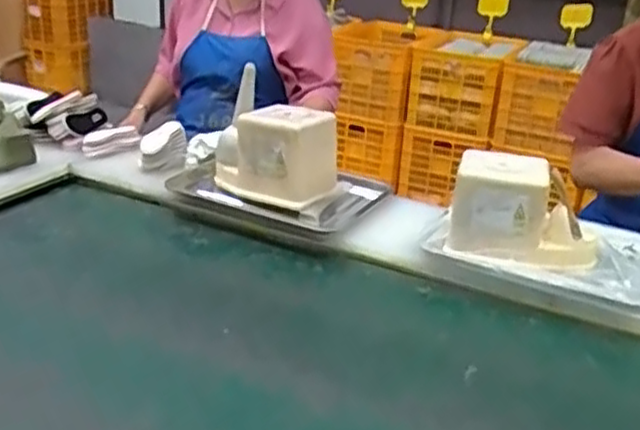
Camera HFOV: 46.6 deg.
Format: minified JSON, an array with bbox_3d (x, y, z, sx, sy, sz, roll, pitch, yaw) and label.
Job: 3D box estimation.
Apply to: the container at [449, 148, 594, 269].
[{"bbox_3d":[0.348,-0.006,1.255,0.244,0.153,0.106,12,25,17],"label":"container"}]

